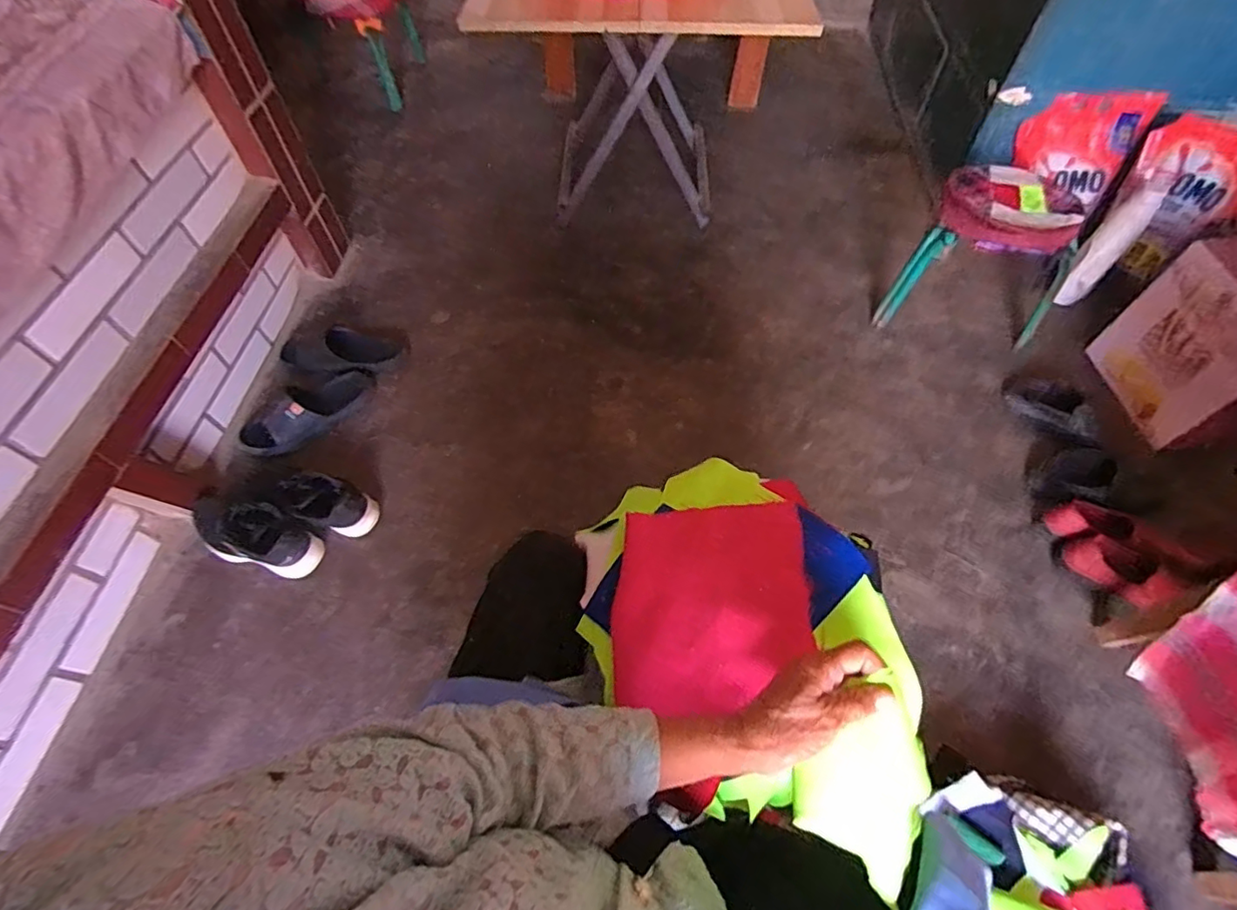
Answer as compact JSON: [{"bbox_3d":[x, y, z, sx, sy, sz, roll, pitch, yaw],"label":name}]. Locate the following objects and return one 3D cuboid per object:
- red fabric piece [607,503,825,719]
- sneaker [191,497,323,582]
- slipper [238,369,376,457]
[{"bbox_3d":[0.094,0.143,0.567,0.186,0.016,0.212,0,56,7],"label":"red fabric piece"},{"bbox_3d":[-0.673,0.141,1.026,0.259,0.118,0.101,14,59,8],"label":"sneaker"},{"bbox_3d":[-0.640,-0.099,1.175,0.112,0.064,0.278,37,65,20],"label":"slipper"}]

